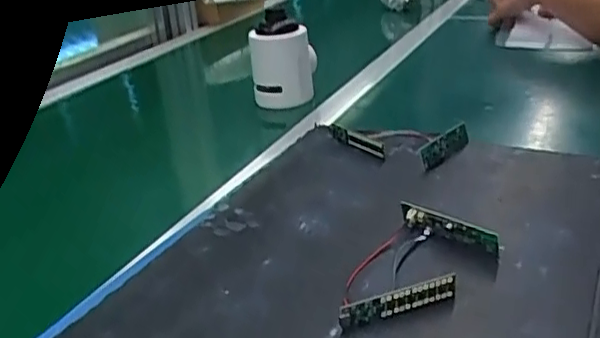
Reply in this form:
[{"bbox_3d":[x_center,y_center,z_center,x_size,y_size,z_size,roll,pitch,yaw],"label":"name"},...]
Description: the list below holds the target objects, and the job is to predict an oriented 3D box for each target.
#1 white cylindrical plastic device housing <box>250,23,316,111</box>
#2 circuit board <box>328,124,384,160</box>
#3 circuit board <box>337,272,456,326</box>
[{"bbox_3d":[-0.019,-0.129,0.777,0.080,0.088,0.069,-3,22,-3],"label":"white cylindrical plastic device housing"},{"bbox_3d":[0.056,-0.030,0.642,0.013,0.014,0.086,-16,26,-31],"label":"circuit board"},{"bbox_3d":[0.064,0.086,0.410,0.082,0.020,0.006,-10,23,-18],"label":"circuit board"}]

